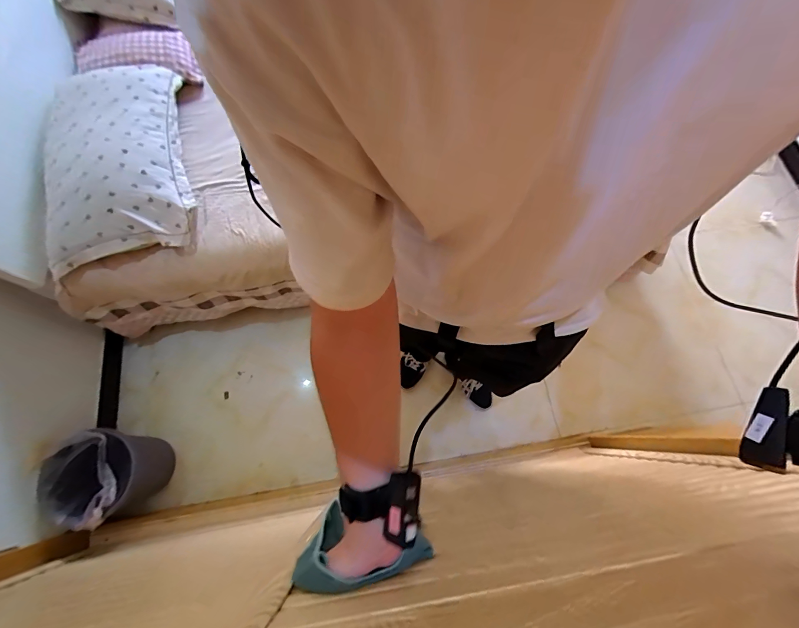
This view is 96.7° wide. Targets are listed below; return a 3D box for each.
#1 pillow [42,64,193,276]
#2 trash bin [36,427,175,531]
[{"bbox_3d":[-0.828,-0.488,1.043,0.372,0.138,0.718,-9,71,-4],"label":"pillow"},{"bbox_3d":[-0.908,0.516,1.121,0.253,0.283,0.222,35,74,11],"label":"trash bin"}]

